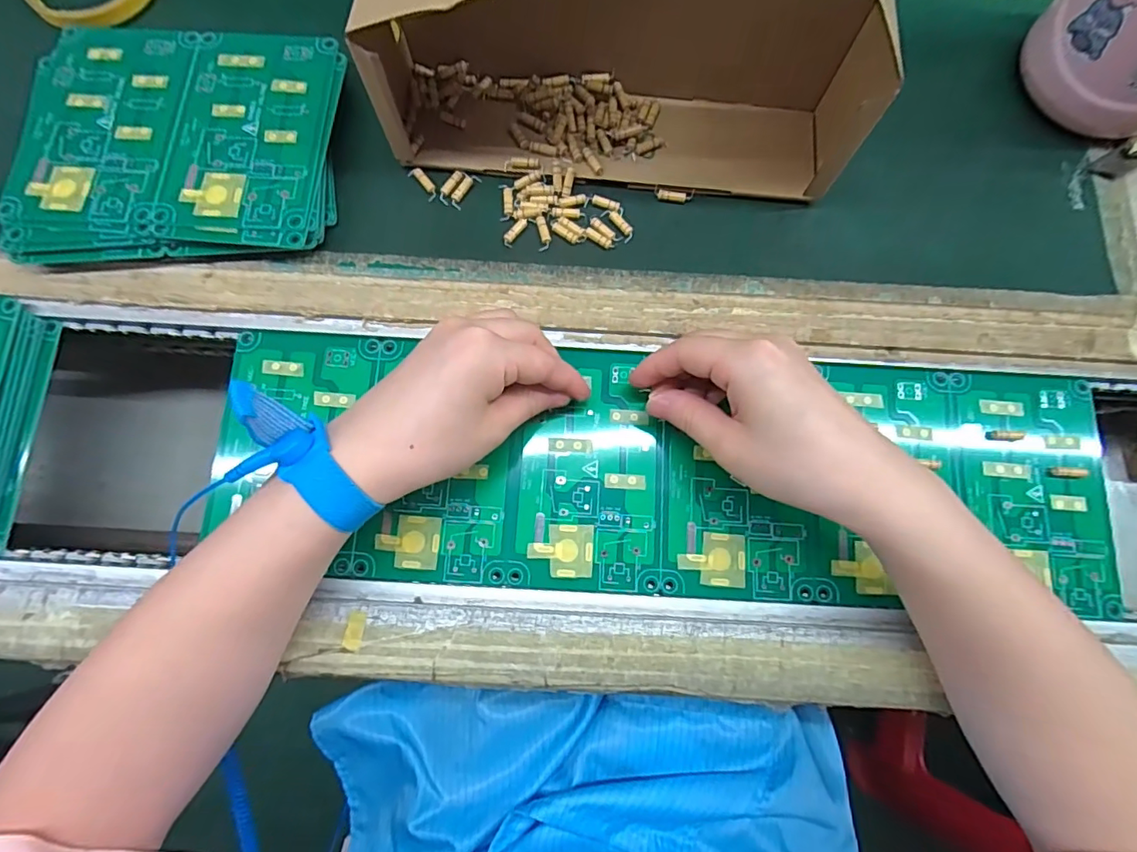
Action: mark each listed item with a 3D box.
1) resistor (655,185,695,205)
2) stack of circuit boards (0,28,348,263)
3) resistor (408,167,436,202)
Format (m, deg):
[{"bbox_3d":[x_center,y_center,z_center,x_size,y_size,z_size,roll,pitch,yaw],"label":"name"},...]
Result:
[{"bbox_3d":[0.065,-0.141,0.321,0.024,0.004,0.008,7,80,0],"label":"resistor"},{"bbox_3d":[-0.225,-0.168,0.312,0.170,0.025,0.147,1,80,-1],"label":"stack of circuit boards"},{"bbox_3d":[-0.088,-0.148,0.321,0.008,0.004,0.024,-37,82,-7],"label":"resistor"}]

